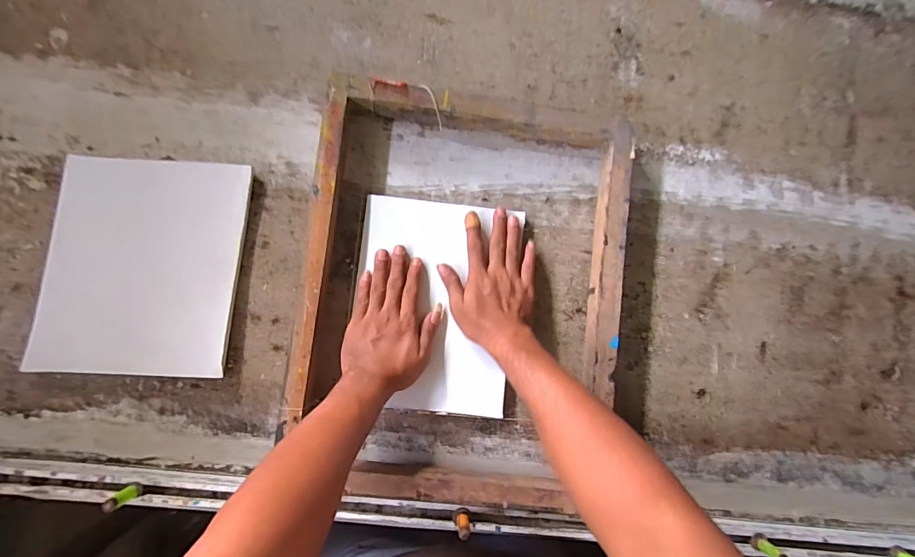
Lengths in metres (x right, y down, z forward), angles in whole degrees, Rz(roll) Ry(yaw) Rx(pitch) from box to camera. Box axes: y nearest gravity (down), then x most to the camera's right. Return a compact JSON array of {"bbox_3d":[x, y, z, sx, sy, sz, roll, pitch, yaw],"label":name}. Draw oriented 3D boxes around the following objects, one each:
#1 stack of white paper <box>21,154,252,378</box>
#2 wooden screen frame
[{"bbox_3d":[-0.394,-0.016,0.524,0.224,0.015,0.269,7,86,-4],"label":"stack of white paper"},{"bbox_3d":[0.012,0.013,0.537,0.405,0.051,0.518,7,86,-4],"label":"wooden screen frame"}]

